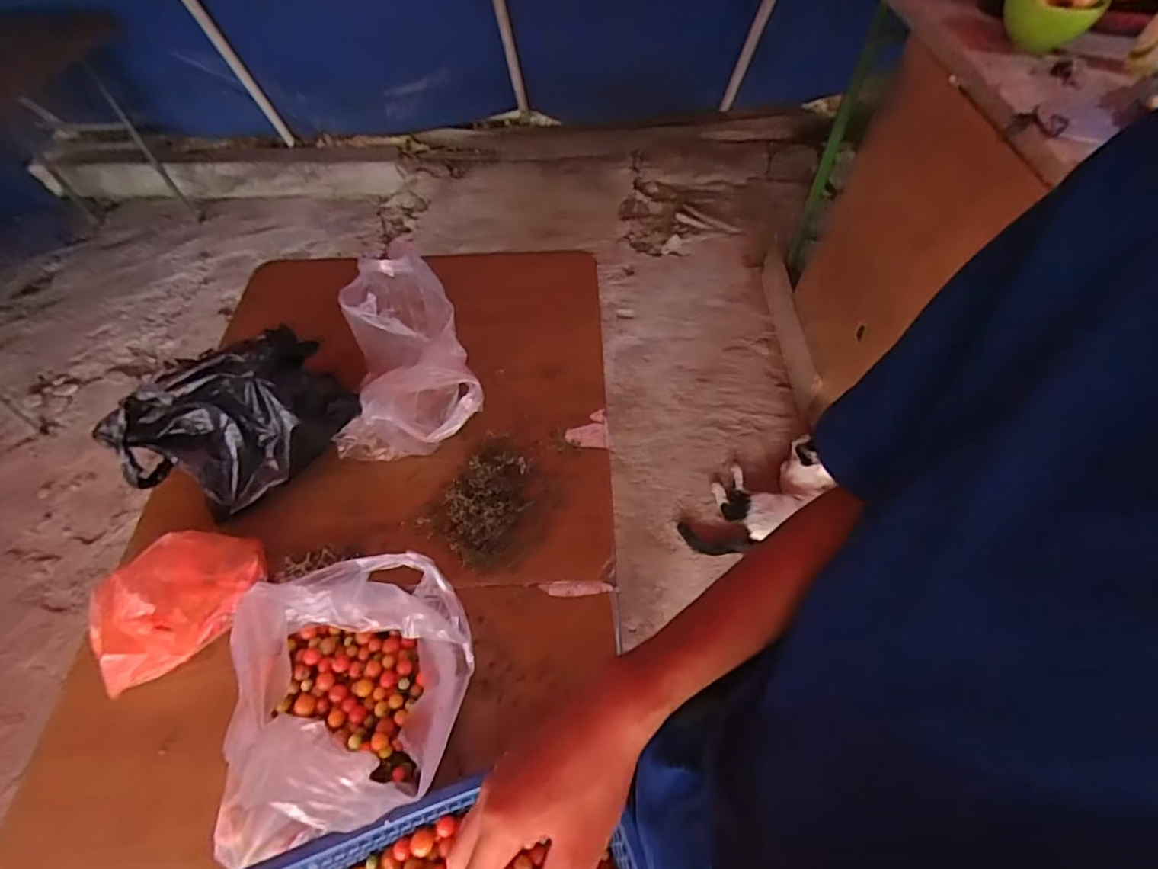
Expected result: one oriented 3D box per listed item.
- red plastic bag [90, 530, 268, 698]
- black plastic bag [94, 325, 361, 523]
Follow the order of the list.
[{"bbox_3d":[-0.421,0.168,0.591,0.092,0.148,0.178,1,54,2],"label":"red plastic bag"},{"bbox_3d":[-0.403,-0.023,0.671,0.250,0.170,0.108,-36,61,-22],"label":"black plastic bag"}]

